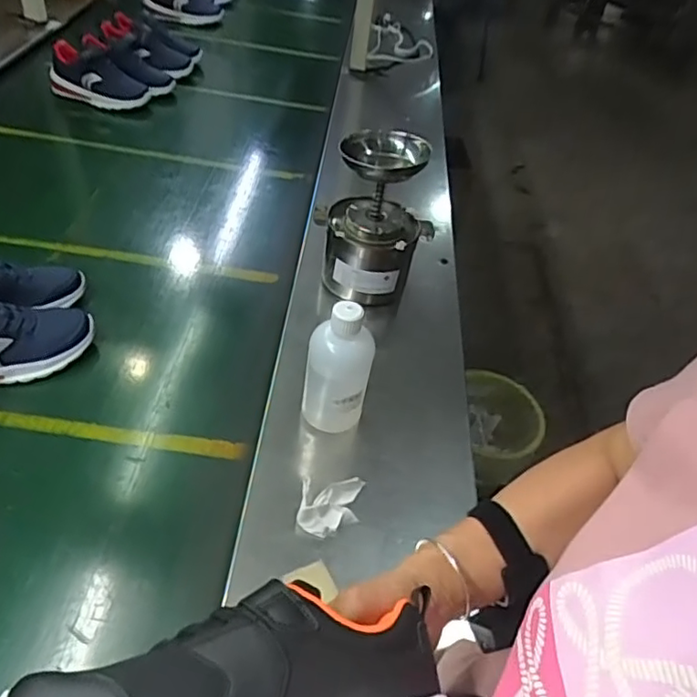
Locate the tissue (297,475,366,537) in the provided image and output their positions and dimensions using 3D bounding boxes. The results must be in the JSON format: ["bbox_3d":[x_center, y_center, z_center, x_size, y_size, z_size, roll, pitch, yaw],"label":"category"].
[{"bbox_3d":[-0.019,0.172,0.672,0.067,0.032,0.076,9,43,0],"label":"tissue"}]

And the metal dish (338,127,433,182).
[{"bbox_3d":[0.050,-0.271,0.863,0.119,0.045,0.130,5,43,-5],"label":"metal dish"}]

